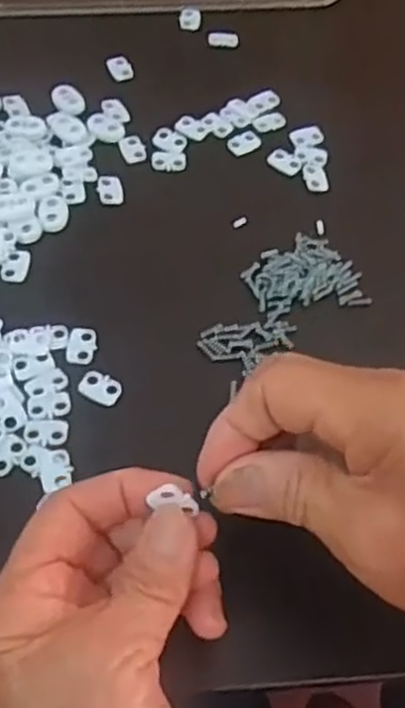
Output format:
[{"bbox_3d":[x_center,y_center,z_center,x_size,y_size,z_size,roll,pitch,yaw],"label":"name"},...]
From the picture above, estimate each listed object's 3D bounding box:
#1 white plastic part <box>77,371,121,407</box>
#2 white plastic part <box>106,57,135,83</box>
[{"bbox_3d":[-0.046,0.015,0.332,0.019,0.004,0.014,21,60,9],"label":"white plastic part"},{"bbox_3d":[-0.050,-0.175,0.446,0.013,0.004,0.021,-18,62,-15],"label":"white plastic part"}]

